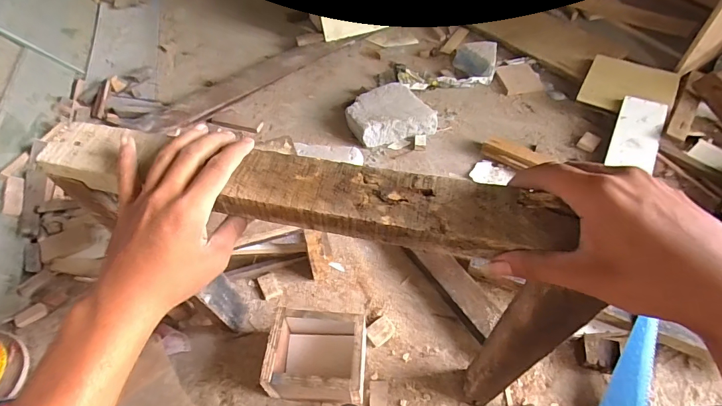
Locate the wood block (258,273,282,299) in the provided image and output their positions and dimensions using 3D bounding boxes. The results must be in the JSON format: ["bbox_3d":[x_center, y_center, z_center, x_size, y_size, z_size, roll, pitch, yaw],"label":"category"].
[{"bbox_3d":[-0.191,0.174,0.820,0.037,0.011,0.055,-25,55,-16],"label":"wood block"}]

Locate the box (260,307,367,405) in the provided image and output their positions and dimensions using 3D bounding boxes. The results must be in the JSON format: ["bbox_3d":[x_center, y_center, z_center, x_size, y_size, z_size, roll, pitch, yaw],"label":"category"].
[{"bbox_3d":[-0.072,0.273,0.685,0.164,0.108,0.136,3,53,5],"label":"box"}]

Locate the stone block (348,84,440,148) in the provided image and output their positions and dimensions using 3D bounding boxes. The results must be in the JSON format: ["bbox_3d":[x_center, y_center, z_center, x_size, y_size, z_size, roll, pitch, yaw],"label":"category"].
[{"bbox_3d":[0.077,-0.254,1.098,0.231,0.073,0.181,-10,53,-5],"label":"stone block"}]

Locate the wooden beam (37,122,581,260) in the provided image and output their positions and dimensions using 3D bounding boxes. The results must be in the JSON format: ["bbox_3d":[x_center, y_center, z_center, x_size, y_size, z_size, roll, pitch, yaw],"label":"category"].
[{"bbox_3d":[-0.065,-0.012,0.329,0.435,0.030,0.053,9,55,10],"label":"wooden beam"}]

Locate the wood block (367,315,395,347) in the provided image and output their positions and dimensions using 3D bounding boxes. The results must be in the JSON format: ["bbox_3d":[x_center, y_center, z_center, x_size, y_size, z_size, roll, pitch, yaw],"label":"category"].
[{"bbox_3d":[0.039,0.247,0.753,0.052,0.017,0.038,-36,59,-22],"label":"wood block"}]

